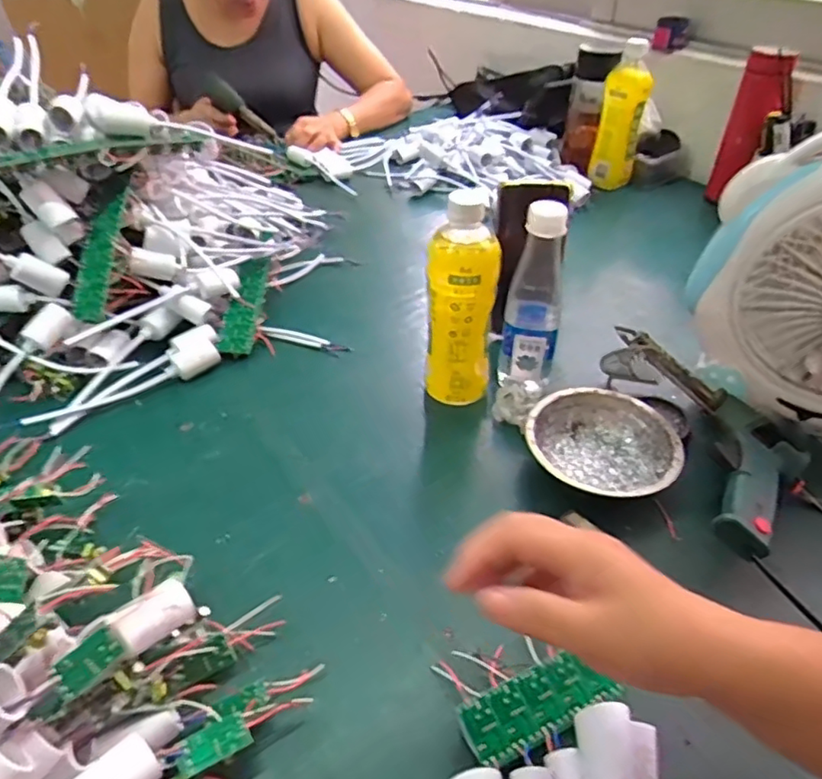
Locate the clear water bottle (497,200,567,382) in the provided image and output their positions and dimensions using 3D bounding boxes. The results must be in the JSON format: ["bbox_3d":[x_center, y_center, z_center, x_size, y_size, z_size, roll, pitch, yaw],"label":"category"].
[{"bbox_3d":[0.119,-0.085,0.573,0.055,0.181,0.054,9,42,9],"label":"clear water bottle"}]

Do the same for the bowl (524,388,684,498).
[{"bbox_3d":[0.166,0.055,0.535,0.125,0.042,0.123,0,41,0],"label":"bowl"}]

